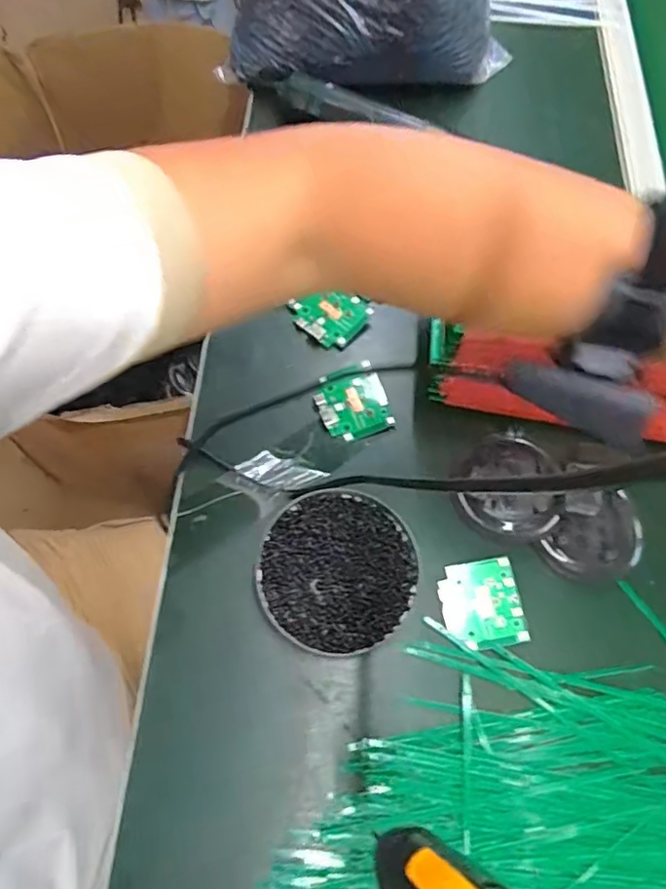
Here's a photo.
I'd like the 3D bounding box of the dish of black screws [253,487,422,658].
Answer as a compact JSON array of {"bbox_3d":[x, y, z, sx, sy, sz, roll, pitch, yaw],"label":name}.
[{"bbox_3d":[0.004,0.089,0.407,0.112,0.021,0.108,2,67,-4],"label":"dish of black screws"}]

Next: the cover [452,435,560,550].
[{"bbox_3d":[0.131,0.031,0.435,0.076,0.015,0.085,6,67,-2],"label":"cover"}]

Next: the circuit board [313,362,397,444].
[{"bbox_3d":[0.015,-0.035,0.466,0.055,0.011,0.058,-19,70,-12],"label":"circuit board"}]

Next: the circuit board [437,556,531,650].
[{"bbox_3d":[0.105,0.113,0.407,0.054,0.007,0.059,-8,68,-8],"label":"circuit board"}]

